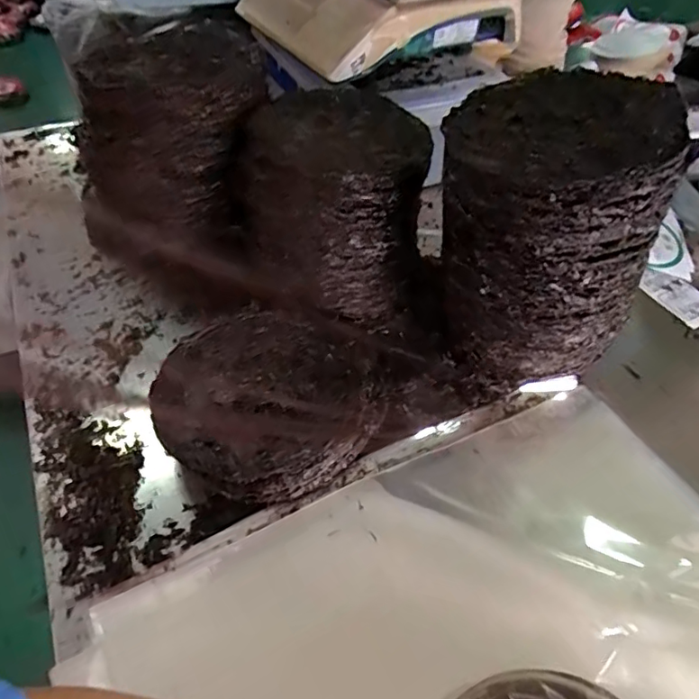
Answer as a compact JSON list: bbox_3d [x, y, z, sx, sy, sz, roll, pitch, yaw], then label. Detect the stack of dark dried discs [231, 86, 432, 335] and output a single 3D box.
[{"bbox_3d":[-0.016,-0.175,0.658,0.203,0.200,0.215,6,49,1],"label":"stack of dark dried discs"}]

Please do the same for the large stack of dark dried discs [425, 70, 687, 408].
[{"bbox_3d":[0.189,-0.107,0.569,0.206,0.287,0.198,10,50,4],"label":"large stack of dark dried discs"}]

